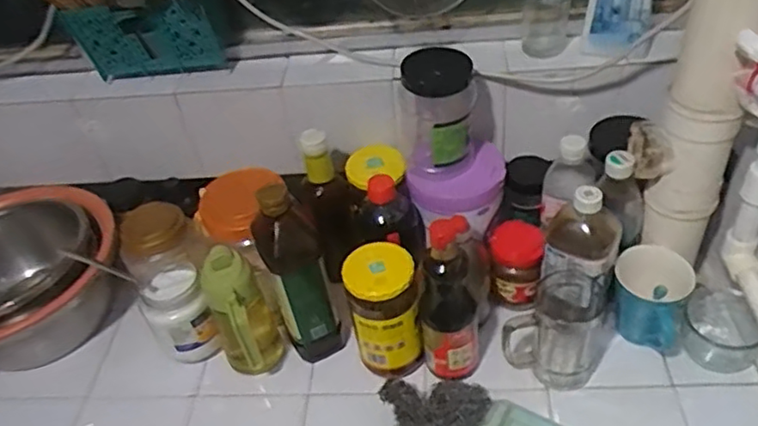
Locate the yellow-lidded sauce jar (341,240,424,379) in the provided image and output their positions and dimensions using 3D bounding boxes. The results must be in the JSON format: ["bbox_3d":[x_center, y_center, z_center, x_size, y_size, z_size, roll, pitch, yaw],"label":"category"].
[{"bbox_3d":[0.007,0.119,0.787,0.078,0.159,0.079,-4,42,4],"label":"yellow-lidded sauce jar"}]

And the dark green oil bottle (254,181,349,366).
[{"bbox_3d":[-0.100,0.078,0.808,0.080,0.280,0.086,-12,42,-5],"label":"dark green oil bottle"}]

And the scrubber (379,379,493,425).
[{"bbox_3d":[0.072,0.238,0.753,0.124,0.042,0.091,-11,42,-4],"label":"scrubber"}]

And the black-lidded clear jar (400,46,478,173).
[{"bbox_3d":[0.075,-0.127,0.804,0.089,0.154,0.099,-2,42,6],"label":"black-lidded clear jar"}]

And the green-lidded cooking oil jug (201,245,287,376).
[{"bbox_3d":[-0.168,0.132,0.802,0.076,0.188,0.085,-21,44,-15],"label":"green-lidded cooking oil jug"}]

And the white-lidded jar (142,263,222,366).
[{"bbox_3d":[-0.265,0.139,0.862,0.074,0.126,0.093,-22,44,-15],"label":"white-lidded jar"}]

